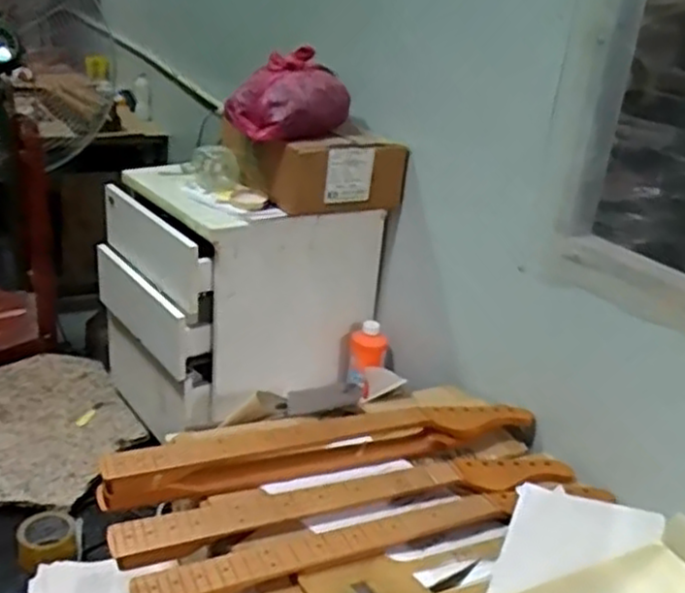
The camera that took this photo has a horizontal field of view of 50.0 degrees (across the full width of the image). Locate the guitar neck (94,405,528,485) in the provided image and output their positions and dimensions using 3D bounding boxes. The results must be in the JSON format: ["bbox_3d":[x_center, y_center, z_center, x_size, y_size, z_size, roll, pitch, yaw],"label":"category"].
[{"bbox_3d":[-0.015,0.214,1.065,0.633,0.052,0.080,-5,25,-22],"label":"guitar neck"}]

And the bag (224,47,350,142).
[{"bbox_3d":[-0.094,-0.357,1.314,0.212,0.128,0.173,4,23,-2],"label":"bag"}]

